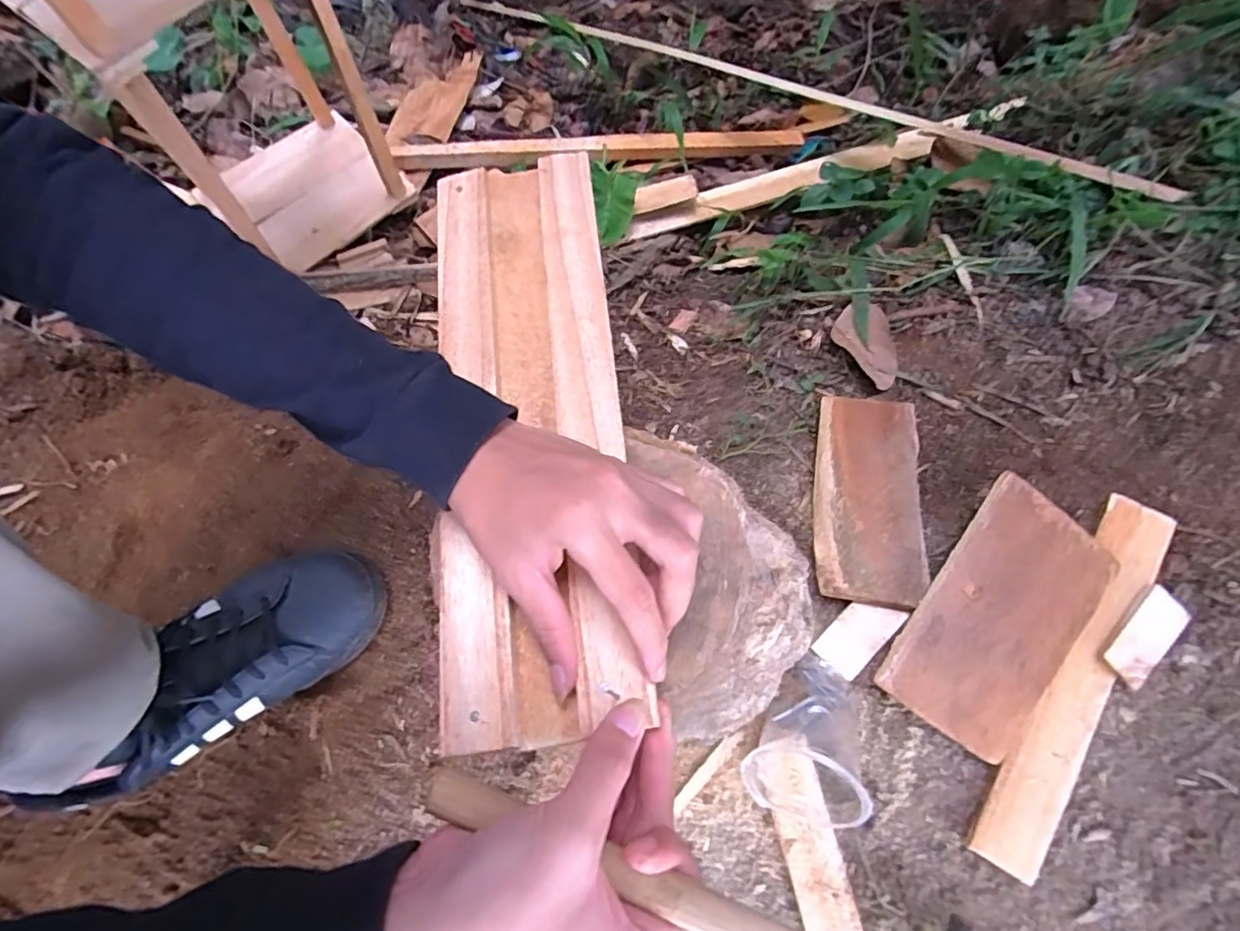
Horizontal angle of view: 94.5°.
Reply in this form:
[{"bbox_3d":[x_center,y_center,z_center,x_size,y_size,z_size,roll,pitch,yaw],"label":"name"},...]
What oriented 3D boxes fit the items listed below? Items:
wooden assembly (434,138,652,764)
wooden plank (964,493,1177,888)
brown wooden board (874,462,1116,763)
[{"bbox_3d":[-0.059,-0.045,0.356,0.113,0.020,0.393,-3,66,-3],"label":"wooden assembly"},{"bbox_3d":[0.334,0.153,0.417,0.047,0.014,0.287,30,80,7],"label":"wooden plank"},{"bbox_3d":[0.278,0.111,0.418,0.104,0.007,0.185,37,81,1],"label":"brown wooden board"}]

